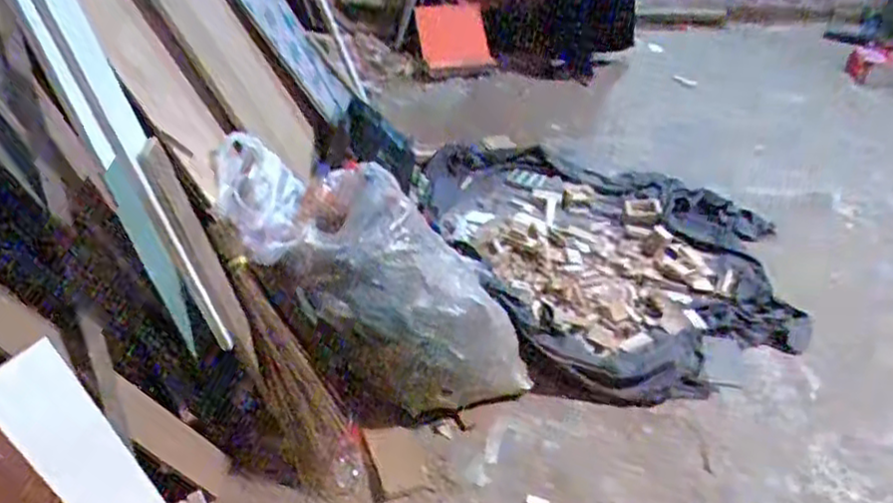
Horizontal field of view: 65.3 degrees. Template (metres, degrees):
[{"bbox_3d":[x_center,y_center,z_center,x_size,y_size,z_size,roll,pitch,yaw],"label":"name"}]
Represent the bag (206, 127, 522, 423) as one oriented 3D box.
[{"bbox_3d":[-0.163,0.037,1.535,0.862,0.249,0.354,43,47,-1],"label":"bag"}]

